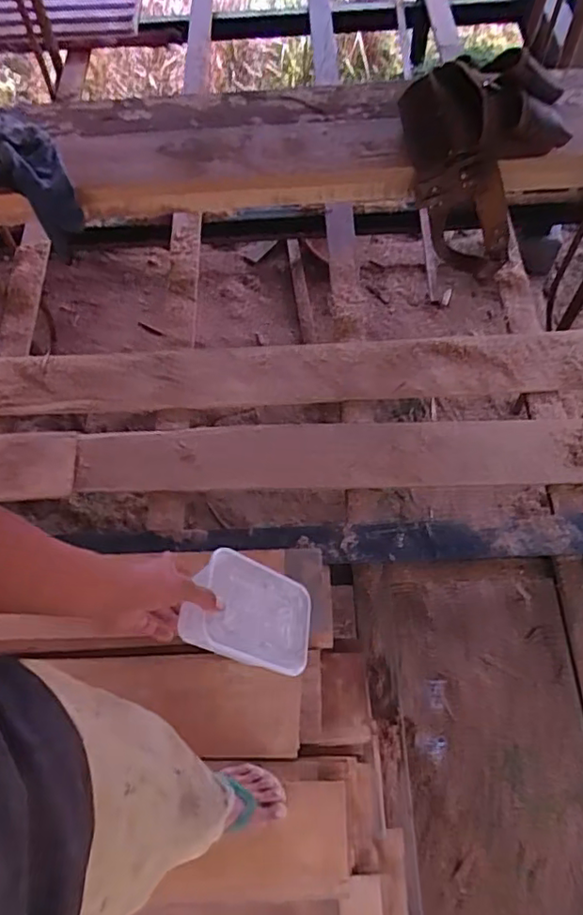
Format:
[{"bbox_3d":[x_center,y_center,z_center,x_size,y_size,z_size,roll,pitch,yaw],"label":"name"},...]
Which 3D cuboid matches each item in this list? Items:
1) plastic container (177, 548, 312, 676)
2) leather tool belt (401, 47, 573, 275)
[{"bbox_3d":[-0.047,0.201,0.753,0.048,0.195,0.120,-24,48,40],"label":"plastic container"},{"bbox_3d":[0.362,-0.578,1.214,0.270,0.350,0.247,-3,63,2],"label":"leather tool belt"}]

